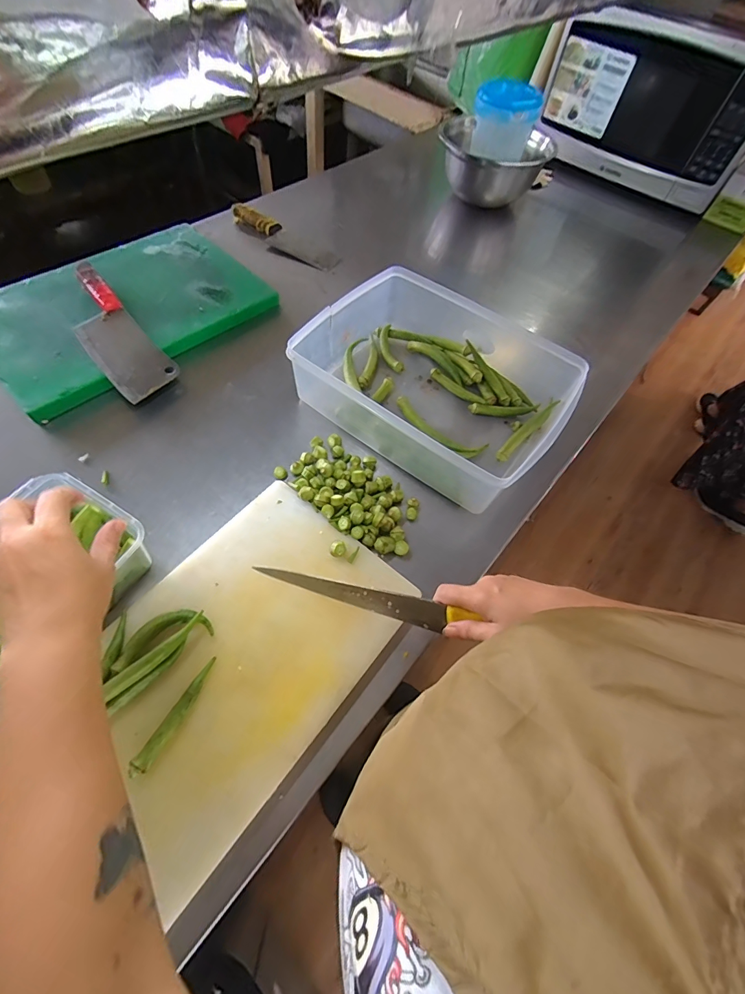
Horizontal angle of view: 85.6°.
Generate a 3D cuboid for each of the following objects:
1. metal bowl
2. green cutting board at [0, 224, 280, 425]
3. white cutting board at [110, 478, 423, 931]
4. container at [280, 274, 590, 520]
[{"bbox_3d":[0.287,-0.795,0.982,0.271,0.122,0.238,16,61,4],"label":"metal bowl"},{"bbox_3d":[-0.426,-0.328,0.697,0.323,0.040,0.449,37,63,17],"label":"green cutting board"},{"bbox_3d":[-0.157,0.170,0.420,0.241,0.026,0.398,34,62,16],"label":"white cutting board"},{"bbox_3d":[0.088,-0.179,0.611,0.360,0.100,0.280,35,62,16],"label":"container"}]

